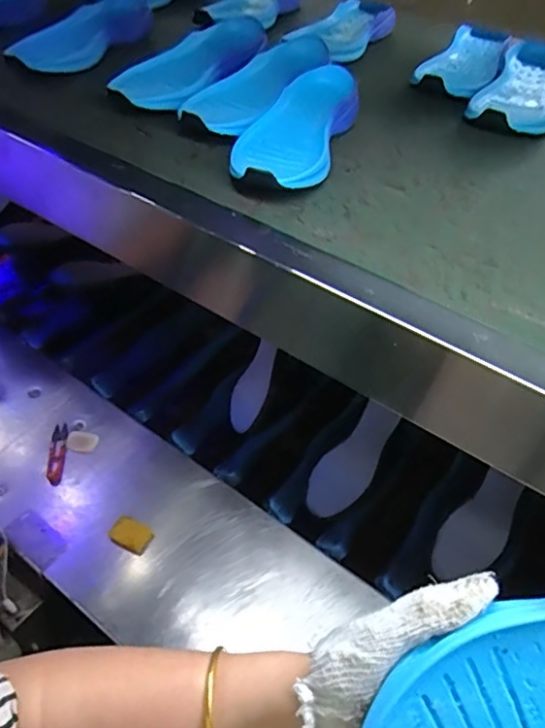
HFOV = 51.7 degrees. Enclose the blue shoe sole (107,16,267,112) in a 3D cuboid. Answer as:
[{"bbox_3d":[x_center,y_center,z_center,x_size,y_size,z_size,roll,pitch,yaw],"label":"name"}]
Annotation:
[{"bbox_3d":[-0.101,-0.376,0.702,0.114,0.043,0.256,23,49,19],"label":"blue shoe sole"}]

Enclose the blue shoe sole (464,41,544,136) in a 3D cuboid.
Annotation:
[{"bbox_3d":[0.321,-0.345,0.715,0.093,0.039,0.272,25,50,18],"label":"blue shoe sole"}]

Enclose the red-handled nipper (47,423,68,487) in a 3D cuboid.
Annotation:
[{"bbox_3d":[-0.316,0.132,0.829,0.022,0.009,0.105,-5,47,-9],"label":"red-handled nipper"}]

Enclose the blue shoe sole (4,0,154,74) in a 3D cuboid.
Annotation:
[{"bbox_3d":[-0.251,-0.473,0.790,0.094,0.034,0.258,32,50,21],"label":"blue shoe sole"}]

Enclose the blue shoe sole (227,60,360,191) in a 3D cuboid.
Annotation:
[{"bbox_3d":[0.026,-0.254,0.599,0.099,0.042,0.230,15,47,12],"label":"blue shoe sole"}]

